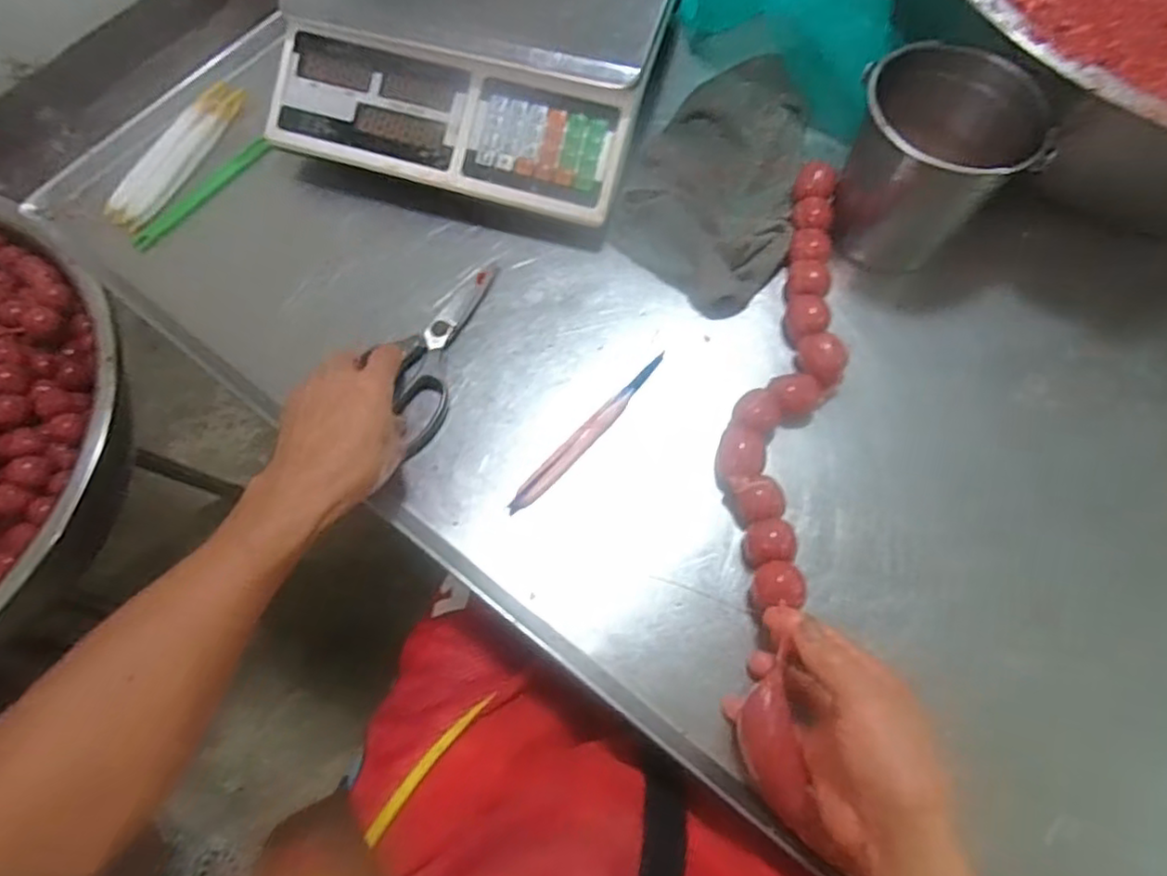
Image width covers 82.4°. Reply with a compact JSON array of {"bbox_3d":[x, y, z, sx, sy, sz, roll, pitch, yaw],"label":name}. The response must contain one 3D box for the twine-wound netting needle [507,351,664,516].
[{"bbox_3d":[0.006,-0.005,0.541,0.016,0.016,0.178,43,77,14],"label":"twine-wound netting needle"}]

